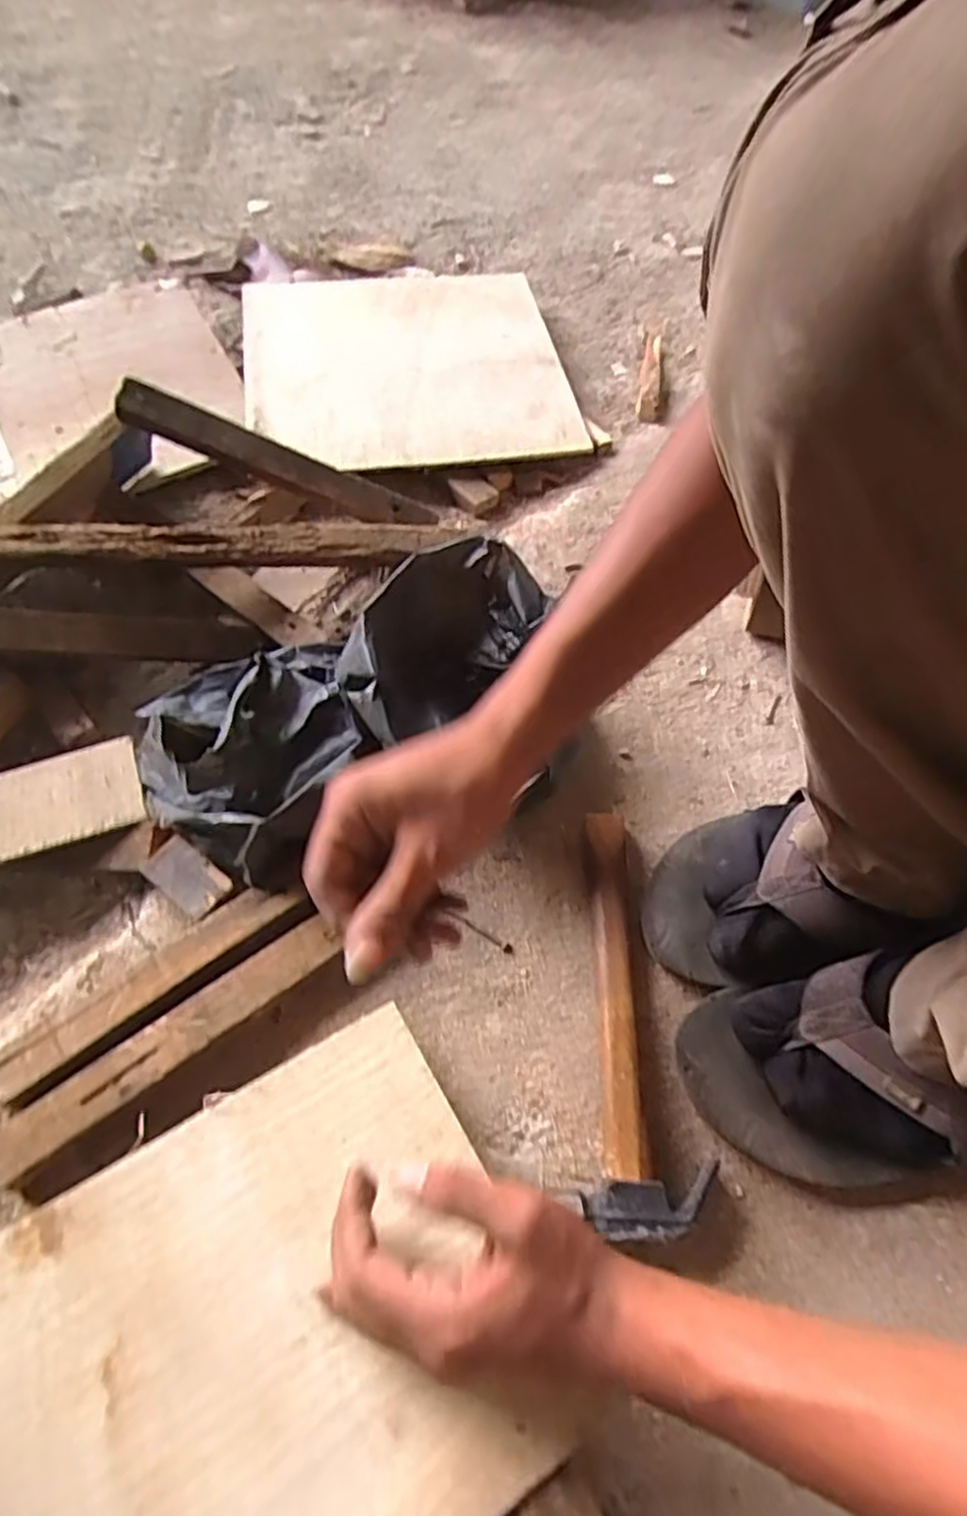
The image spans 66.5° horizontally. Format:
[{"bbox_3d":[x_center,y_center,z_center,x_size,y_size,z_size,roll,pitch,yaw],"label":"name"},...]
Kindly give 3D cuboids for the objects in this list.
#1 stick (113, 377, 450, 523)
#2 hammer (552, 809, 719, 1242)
[{"bbox_3d":[-0.166,-0.249,0.634,0.274,0.026,0.037,15,55,-22],"label":"stick"},{"bbox_3d":[0.094,0.149,0.451,0.071,0.026,0.243,7,58,3],"label":"hammer"}]

